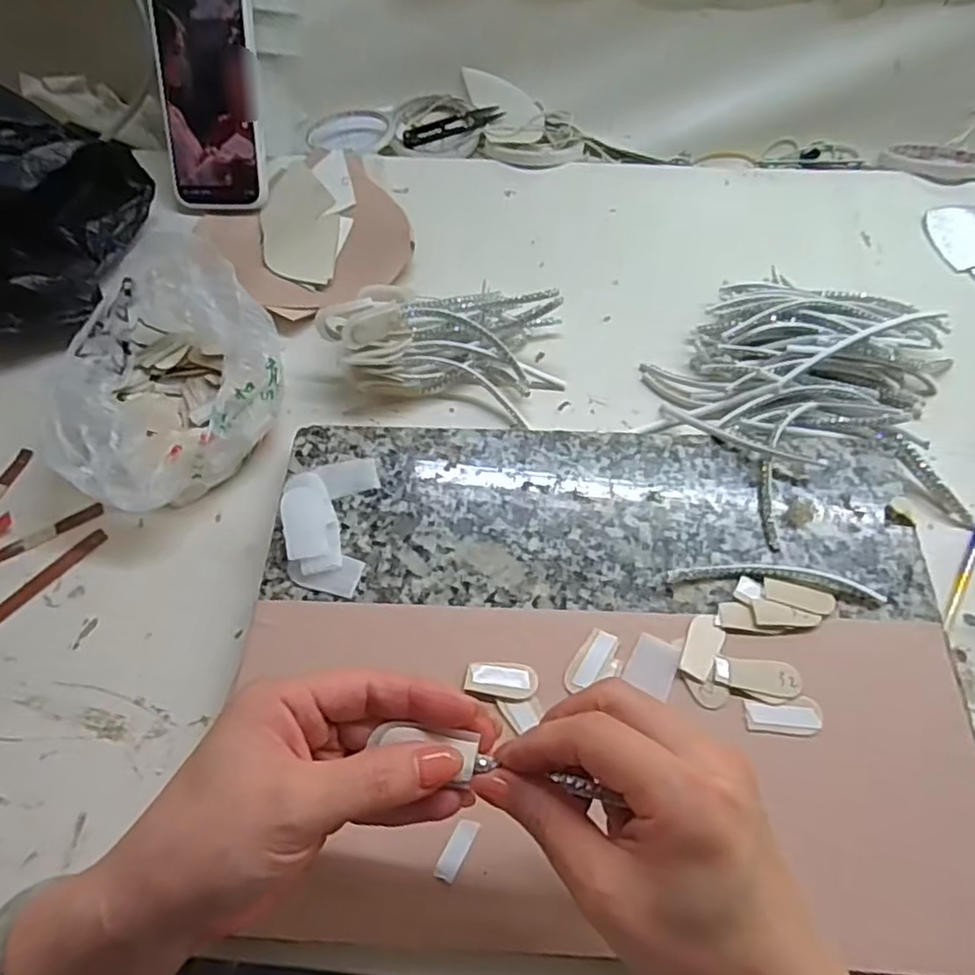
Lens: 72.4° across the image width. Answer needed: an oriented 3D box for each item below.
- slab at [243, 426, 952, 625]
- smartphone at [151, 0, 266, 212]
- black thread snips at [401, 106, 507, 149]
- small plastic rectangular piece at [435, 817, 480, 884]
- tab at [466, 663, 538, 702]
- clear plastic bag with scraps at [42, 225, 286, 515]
[{"bbox_3d":[0.064,0.023,0.406,0.366,0.027,0.152,2,61,4],"label":"slab"},{"bbox_3d":[-0.229,-0.322,0.547,0.085,0.170,0.016,4,21,9],"label":"smartphone"},{"bbox_3d":[-0.033,-0.348,0.640,0.102,0.011,0.024,-22,62,-10],"label":"black thread snips"},{"bbox_3d":[-0.014,0.169,0.311,0.010,0.004,0.028,25,64,15],"label":"small plastic rectangular piece"},{"bbox_3d":[0.007,0.100,0.348,0.036,0.004,0.019,9,61,7],"label":"tab"},{"bbox_3d":[-0.219,-0.074,0.447,0.150,0.069,0.165,31,66,18],"label":"clear plastic bag with scraps"}]

